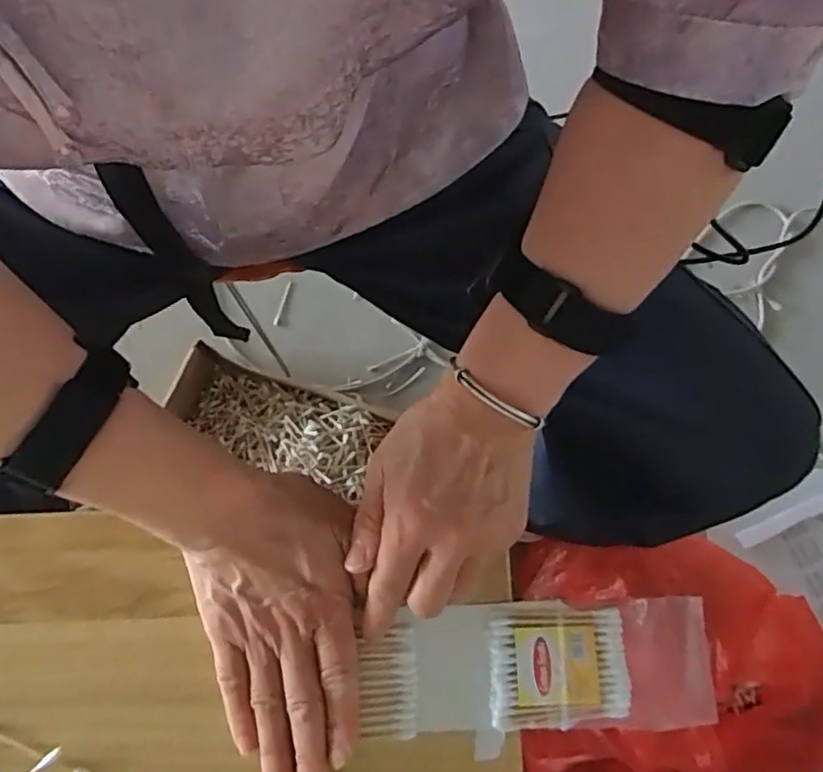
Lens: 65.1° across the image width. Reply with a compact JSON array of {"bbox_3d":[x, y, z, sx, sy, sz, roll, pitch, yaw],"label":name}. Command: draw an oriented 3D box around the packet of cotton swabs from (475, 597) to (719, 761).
[{"bbox_3d":[0.103,0.157,0.358,0.135,0.015,0.069,-7,74,-4],"label":"packet of cotton swabs"}]

